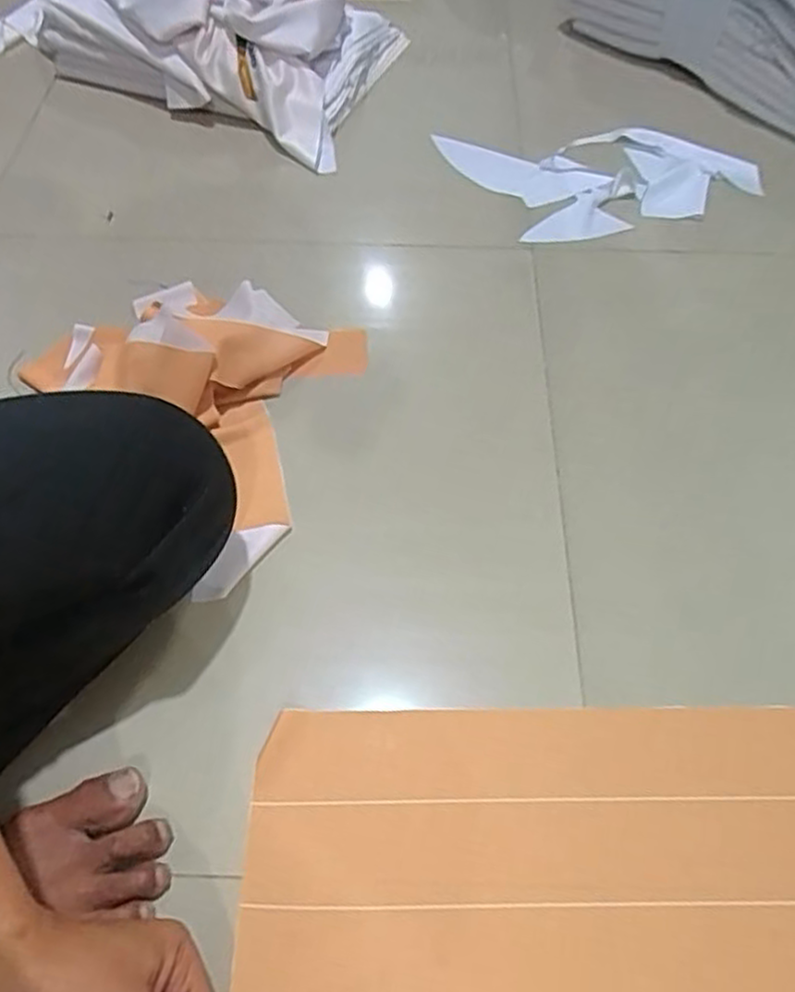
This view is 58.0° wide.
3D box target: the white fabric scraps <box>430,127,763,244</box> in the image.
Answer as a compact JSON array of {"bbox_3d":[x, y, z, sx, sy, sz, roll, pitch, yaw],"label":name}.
[{"bbox_3d":[0.237,-0.390,0.856,0.312,0.022,0.215,-16,57,-9],"label":"white fabric scraps"}]

